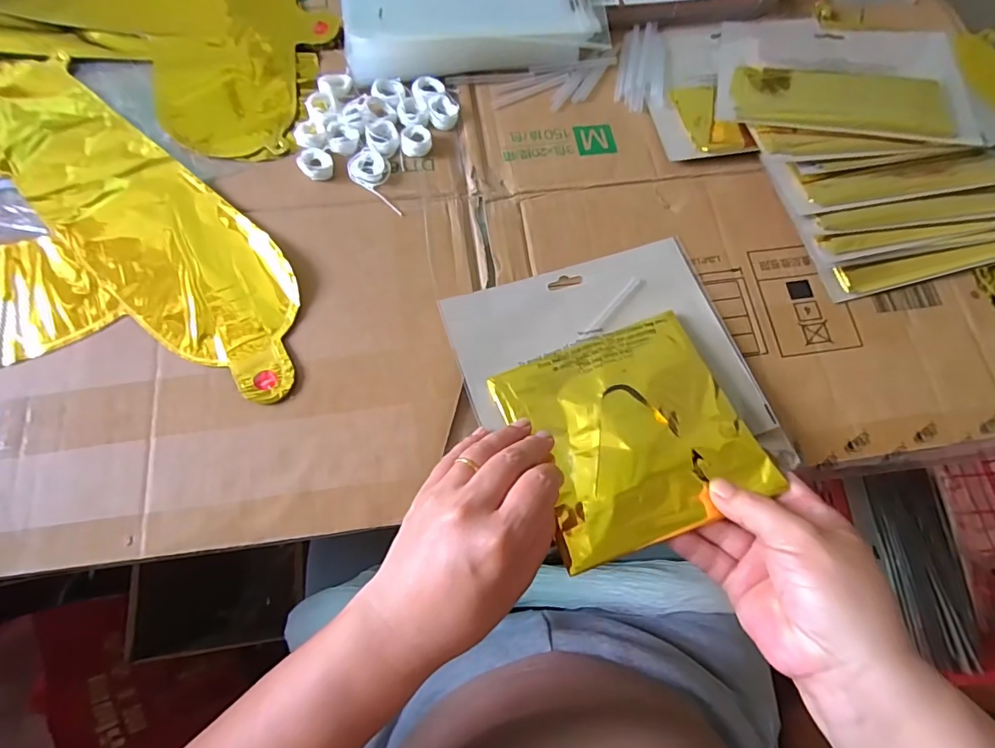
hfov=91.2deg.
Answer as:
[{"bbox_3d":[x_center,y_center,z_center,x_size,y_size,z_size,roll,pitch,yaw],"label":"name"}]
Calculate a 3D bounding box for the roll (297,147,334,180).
[{"bbox_3d":[-0.148,-0.172,0.396,0.026,0.011,0.030,-12,71,-5],"label":"roll"}]

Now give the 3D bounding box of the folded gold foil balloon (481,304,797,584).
[{"bbox_3d":[0.085,0.034,0.316,0.141,0.013,0.138,-19,60,-9],"label":"folded gold foil balloon"}]

